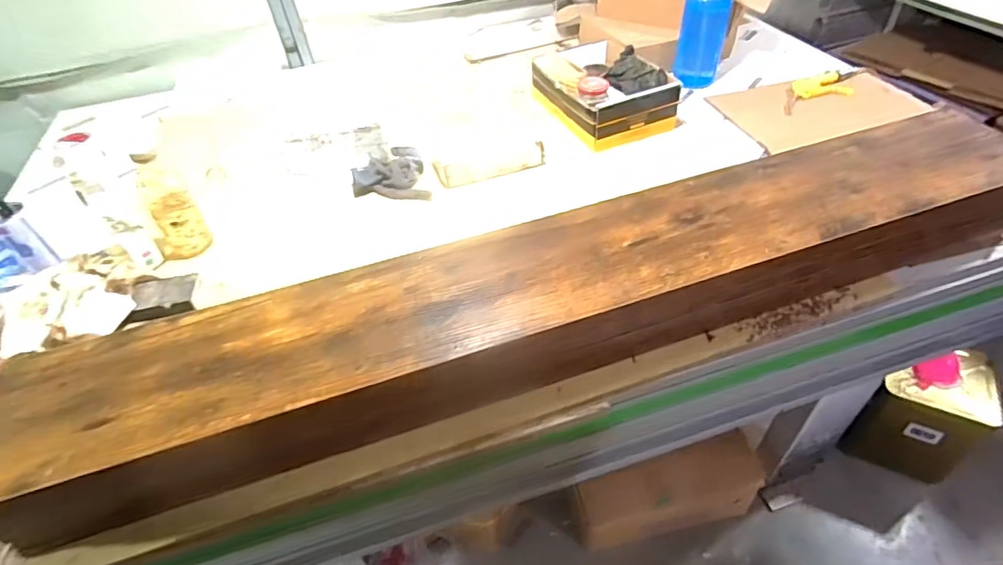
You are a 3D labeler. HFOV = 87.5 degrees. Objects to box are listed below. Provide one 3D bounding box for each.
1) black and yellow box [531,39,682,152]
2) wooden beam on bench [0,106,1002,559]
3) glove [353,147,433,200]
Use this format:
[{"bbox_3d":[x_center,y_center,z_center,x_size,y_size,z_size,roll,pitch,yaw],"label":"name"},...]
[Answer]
[{"bbox_3d":[0.207,-0.443,1.209,0.257,0.114,0.332,-22,47,-16],"label":"black and yellow box"},{"bbox_3d":[0.110,0.009,0.731,1.382,0.145,0.207,-16,46,-10],"label":"wooden beam on bench"},{"bbox_3d":[-0.226,-0.210,1.049,0.150,0.053,0.138,-12,45,-6],"label":"glove"}]

